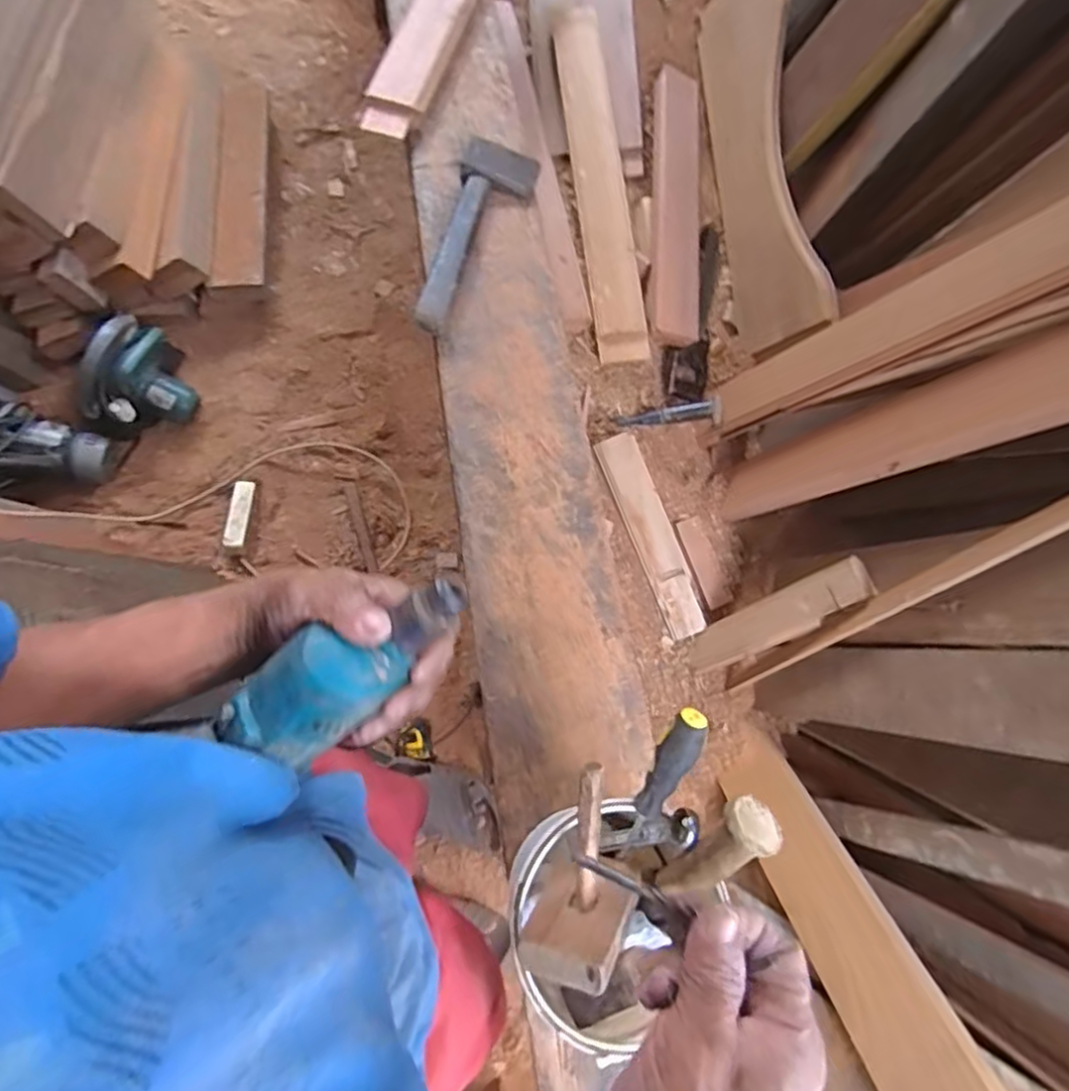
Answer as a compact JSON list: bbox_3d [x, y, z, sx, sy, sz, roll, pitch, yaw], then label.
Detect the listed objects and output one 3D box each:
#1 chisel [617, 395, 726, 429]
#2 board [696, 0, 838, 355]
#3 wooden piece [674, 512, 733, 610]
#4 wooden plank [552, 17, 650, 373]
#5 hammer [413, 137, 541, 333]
[{"bbox_3d":[0.233,-0.221,1.163,0.175,0.029,0.043,-4,70,16],"label":"chisel"},{"bbox_3d":[0.398,-0.672,1.180,0.178,0.037,0.646,-8,90,37],"label":"board"},{"bbox_3d":[0.295,0.029,1.175,0.045,0.010,0.159,-23,88,9],"label":"wooden piece"},{"bbox_3d":[0.115,-0.667,1.230,0.096,0.034,0.699,-7,83,-3],"label":"wooden plank"},{"bbox_3d":[-0.083,-0.439,0.955,0.106,0.039,0.331,14,71,4],"label":"hammer"}]

